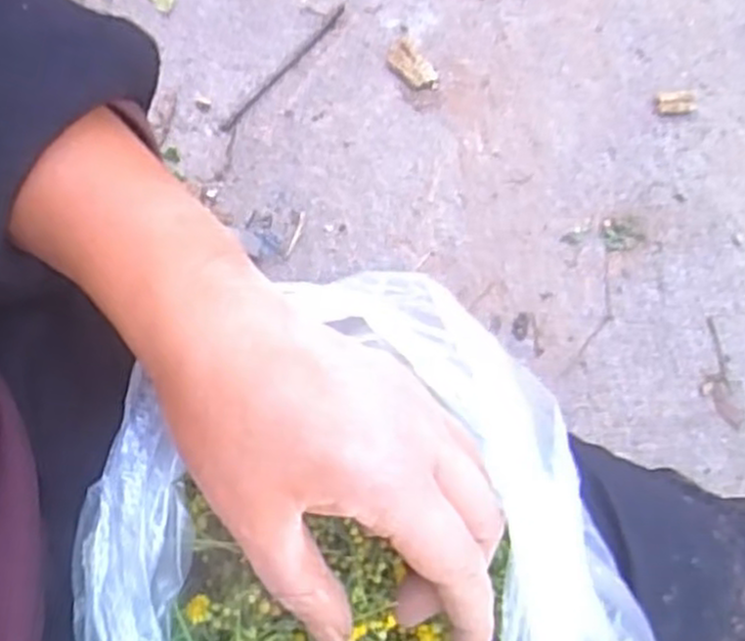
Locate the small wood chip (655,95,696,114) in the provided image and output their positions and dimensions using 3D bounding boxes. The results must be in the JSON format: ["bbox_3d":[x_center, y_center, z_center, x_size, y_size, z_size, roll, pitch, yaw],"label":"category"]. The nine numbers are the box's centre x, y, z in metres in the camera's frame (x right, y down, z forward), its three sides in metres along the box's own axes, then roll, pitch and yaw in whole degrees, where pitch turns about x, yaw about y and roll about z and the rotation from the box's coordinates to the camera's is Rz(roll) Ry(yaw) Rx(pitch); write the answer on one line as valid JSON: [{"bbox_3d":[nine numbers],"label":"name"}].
[{"bbox_3d":[0.311,-0.221,0.802,0.044,0.004,0.024,-5,71,0],"label":"small wood chip"}]

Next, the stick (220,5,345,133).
[{"bbox_3d":[-0.092,-0.271,0.839,0.011,0.004,0.205,35,75,13],"label":"stick"}]

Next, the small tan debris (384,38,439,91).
[{"bbox_3d":[0.039,-0.270,0.835,0.036,0.006,0.073,-38,74,-11],"label":"small tan debris"}]

